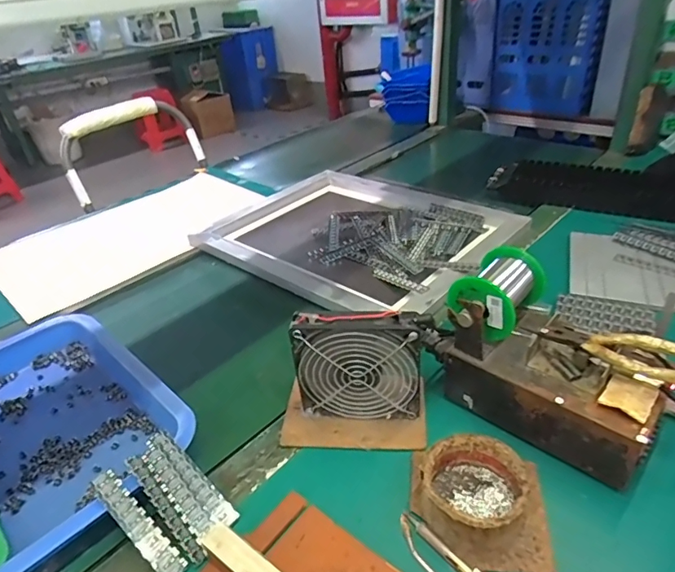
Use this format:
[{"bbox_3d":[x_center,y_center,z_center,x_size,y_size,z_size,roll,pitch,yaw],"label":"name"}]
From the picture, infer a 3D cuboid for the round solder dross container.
[{"bbox_3d":[0.113,0.169,0.401,0.080,0.042,0.082,-4,33,3],"label":"round solder dross container"}]

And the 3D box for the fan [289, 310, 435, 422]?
[{"bbox_3d":[0.023,0.082,0.467,0.124,0.126,0.024,-2,33,6],"label":"fan"}]

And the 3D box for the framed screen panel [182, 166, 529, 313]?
[{"bbox_3d":[0.029,-0.090,0.839,0.483,0.040,0.385,21,42,35],"label":"framed screen panel"}]

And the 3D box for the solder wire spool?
[{"bbox_3d":[0.156,0.004,0.475,0.070,0.058,0.088,20,41,33],"label":"solder wire spool"}]

